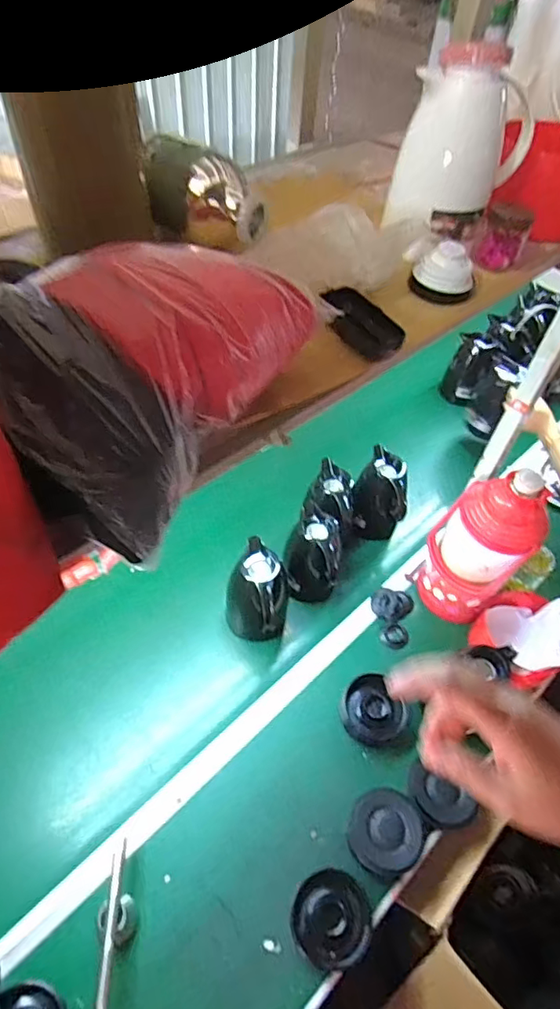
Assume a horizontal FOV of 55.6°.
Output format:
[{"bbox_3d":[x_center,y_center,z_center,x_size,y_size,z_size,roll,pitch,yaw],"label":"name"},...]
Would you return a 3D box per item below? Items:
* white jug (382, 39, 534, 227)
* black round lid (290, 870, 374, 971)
[{"bbox_3d":[0.222,-0.441,0.647,0.151,0.170,0.111,18,51,10],"label":"white jug"},{"bbox_3d":[0.080,0.637,0.818,0.122,0.017,0.115,3,50,-3],"label":"black round lid"}]

